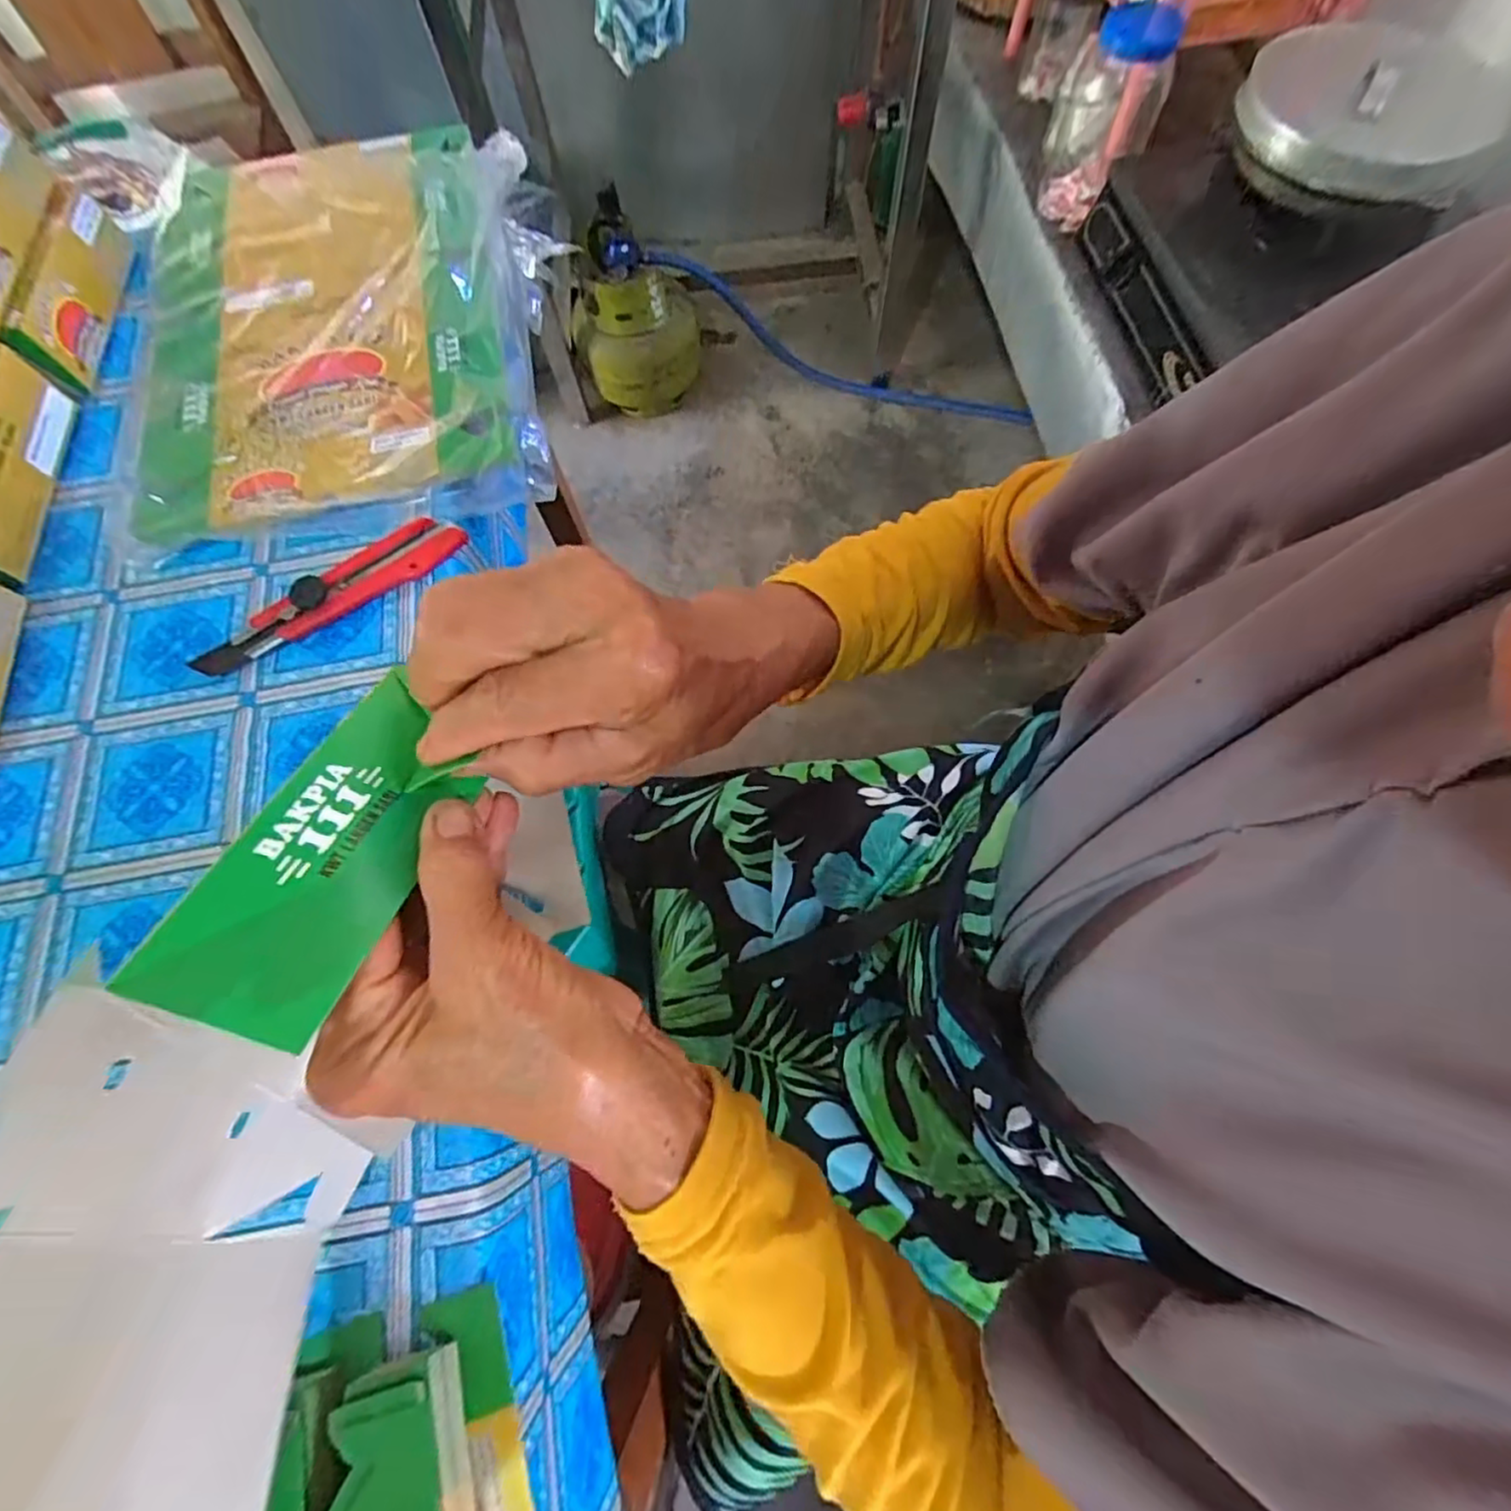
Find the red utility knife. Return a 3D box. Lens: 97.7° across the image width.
[{"bbox_3d":[-0.266,-0.102,0.412,0.173,0.021,0.031,-30,71,-8],"label":"red utility knife"}]

